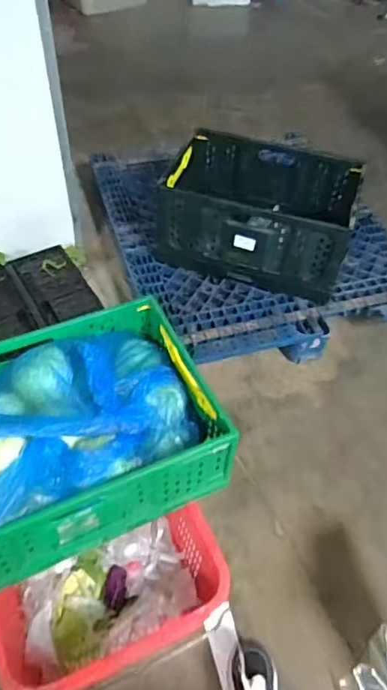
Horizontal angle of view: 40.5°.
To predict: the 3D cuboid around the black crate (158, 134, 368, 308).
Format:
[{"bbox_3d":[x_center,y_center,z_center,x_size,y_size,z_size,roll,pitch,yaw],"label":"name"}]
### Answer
[{"bbox_3d":[0.196,-0.431,1.747,0.654,0.278,0.423,19,51,12],"label":"black crate"}]

